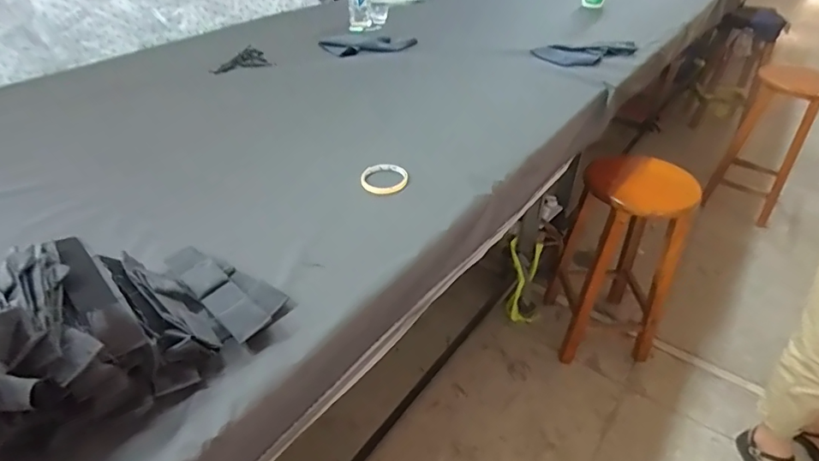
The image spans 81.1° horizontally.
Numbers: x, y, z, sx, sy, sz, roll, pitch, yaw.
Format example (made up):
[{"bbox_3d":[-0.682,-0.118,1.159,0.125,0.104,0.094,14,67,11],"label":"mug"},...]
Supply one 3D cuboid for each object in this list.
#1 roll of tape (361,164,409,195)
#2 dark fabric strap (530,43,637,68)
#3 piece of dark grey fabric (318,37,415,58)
[{"bbox_3d":[-0.047,-0.100,0.903,0.088,0.024,0.093,0,38,0],"label":"roll of tape"},{"bbox_3d":[0.540,-0.539,1.441,0.351,0.016,0.158,-23,47,-32],"label":"dark fabric strap"},{"bbox_3d":[-0.131,-0.586,1.513,0.290,0.038,0.077,-12,39,-15],"label":"piece of dark grey fabric"}]

